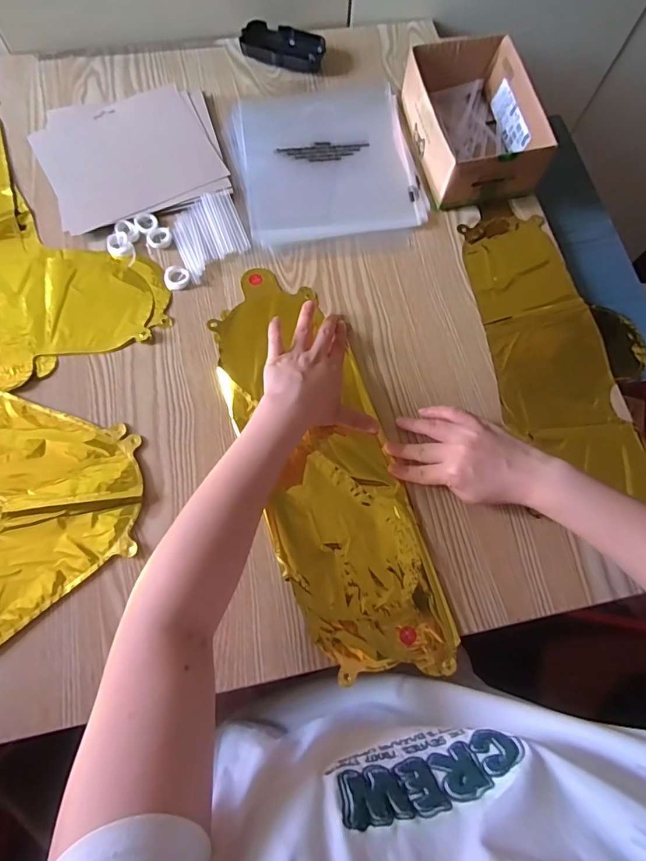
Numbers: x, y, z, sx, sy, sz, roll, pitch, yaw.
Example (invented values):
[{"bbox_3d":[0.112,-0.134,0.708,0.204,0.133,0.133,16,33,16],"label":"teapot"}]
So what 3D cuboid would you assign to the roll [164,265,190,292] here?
[{"bbox_3d":[-0.162,-0.169,0.519,0.028,0.009,0.026,1,73,-2],"label":"roll"}]

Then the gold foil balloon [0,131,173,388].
[{"bbox_3d":[-0.368,-0.230,0.533,0.232,0.008,0.408,-33,77,-11],"label":"gold foil balloon"}]

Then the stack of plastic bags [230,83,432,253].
[{"bbox_3d":[0.005,-0.326,0.576,0.212,0.010,0.239,-10,74,-5],"label":"stack of plastic bags"}]

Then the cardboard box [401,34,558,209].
[{"bbox_3d":[0.177,-0.366,0.561,0.125,0.065,0.180,-9,74,-5],"label":"cardboard box"}]

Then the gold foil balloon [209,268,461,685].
[{"bbox_3d":[-0.002,0.024,0.476,0.143,0.011,0.429,-21,74,-8],"label":"gold foil balloon"}]

